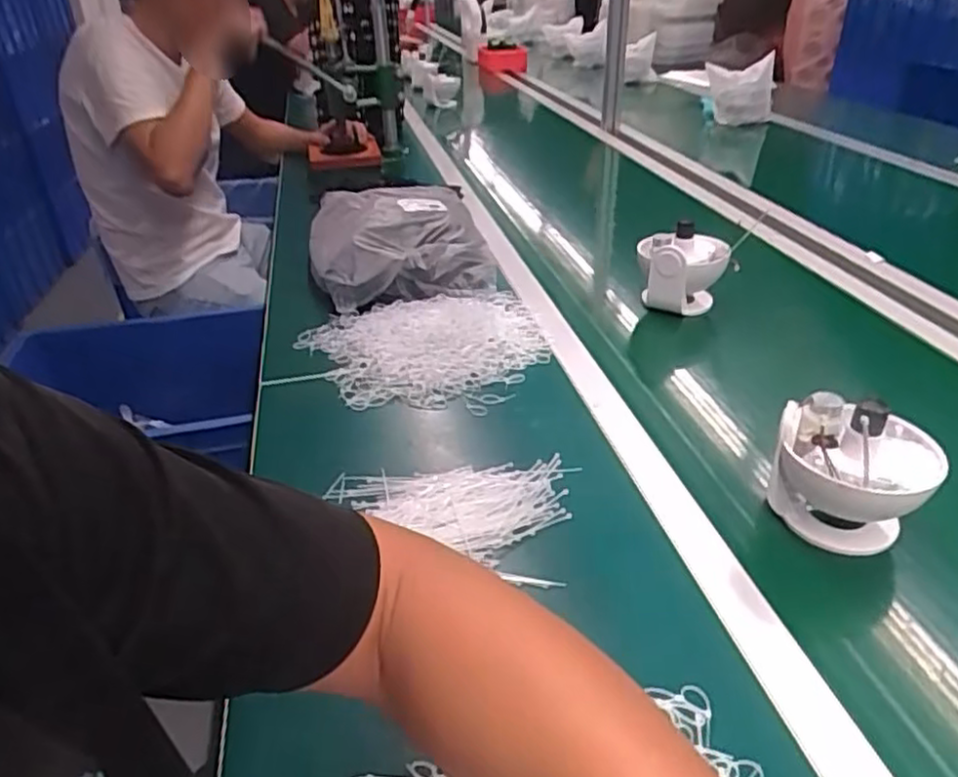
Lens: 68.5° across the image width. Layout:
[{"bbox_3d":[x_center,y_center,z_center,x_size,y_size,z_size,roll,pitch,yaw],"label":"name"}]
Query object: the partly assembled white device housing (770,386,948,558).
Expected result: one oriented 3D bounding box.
[{"bbox_3d":[0.303,0.068,0.574,0.112,0.109,0.102,17,37,28],"label":"partly assembled white device housing"}]

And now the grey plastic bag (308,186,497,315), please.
[{"bbox_3d":[-0.126,-0.231,1.067,0.249,0.082,0.328,-8,33,-11],"label":"grey plastic bag"}]

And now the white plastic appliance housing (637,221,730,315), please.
[{"bbox_3d":[0.269,-0.157,0.940,0.111,0.113,0.108,8,33,15],"label":"white plastic appliance housing"}]

